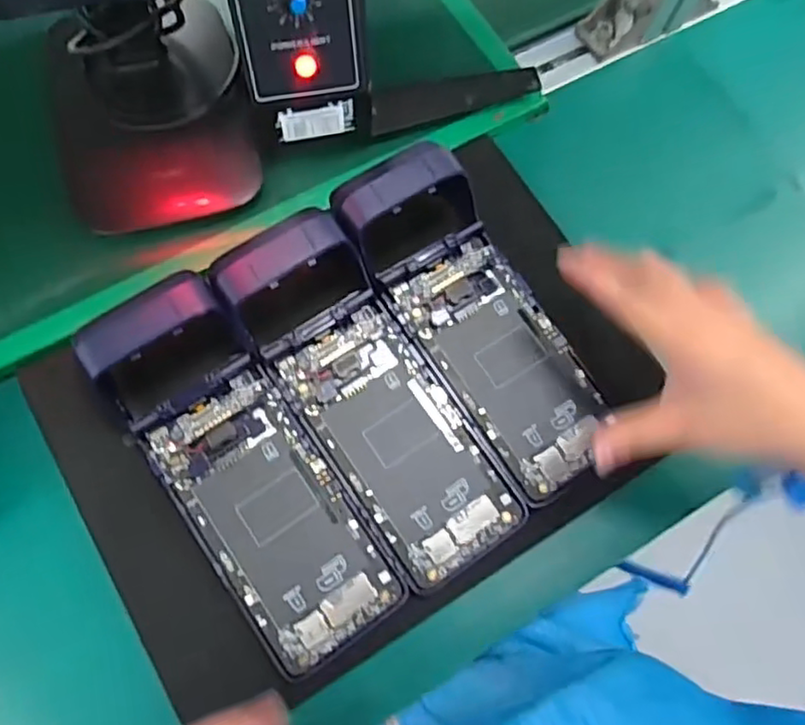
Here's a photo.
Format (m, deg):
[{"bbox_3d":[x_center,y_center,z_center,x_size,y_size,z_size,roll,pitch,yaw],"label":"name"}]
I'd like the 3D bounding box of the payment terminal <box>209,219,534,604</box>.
[{"bbox_3d":[-0.016,0.015,0.367,0.083,0.043,0.212,-33,75,-13],"label":"payment terminal"}]

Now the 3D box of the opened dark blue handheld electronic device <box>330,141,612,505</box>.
[{"bbox_3d":[0.047,-0.029,0.384,0.088,0.045,0.212,-27,74,-11],"label":"opened dark blue handheld electronic device"}]

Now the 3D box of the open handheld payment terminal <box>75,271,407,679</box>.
[{"bbox_3d":[-0.091,0.056,0.350,0.088,0.040,0.221,-35,76,-13],"label":"open handheld payment terminal"}]

